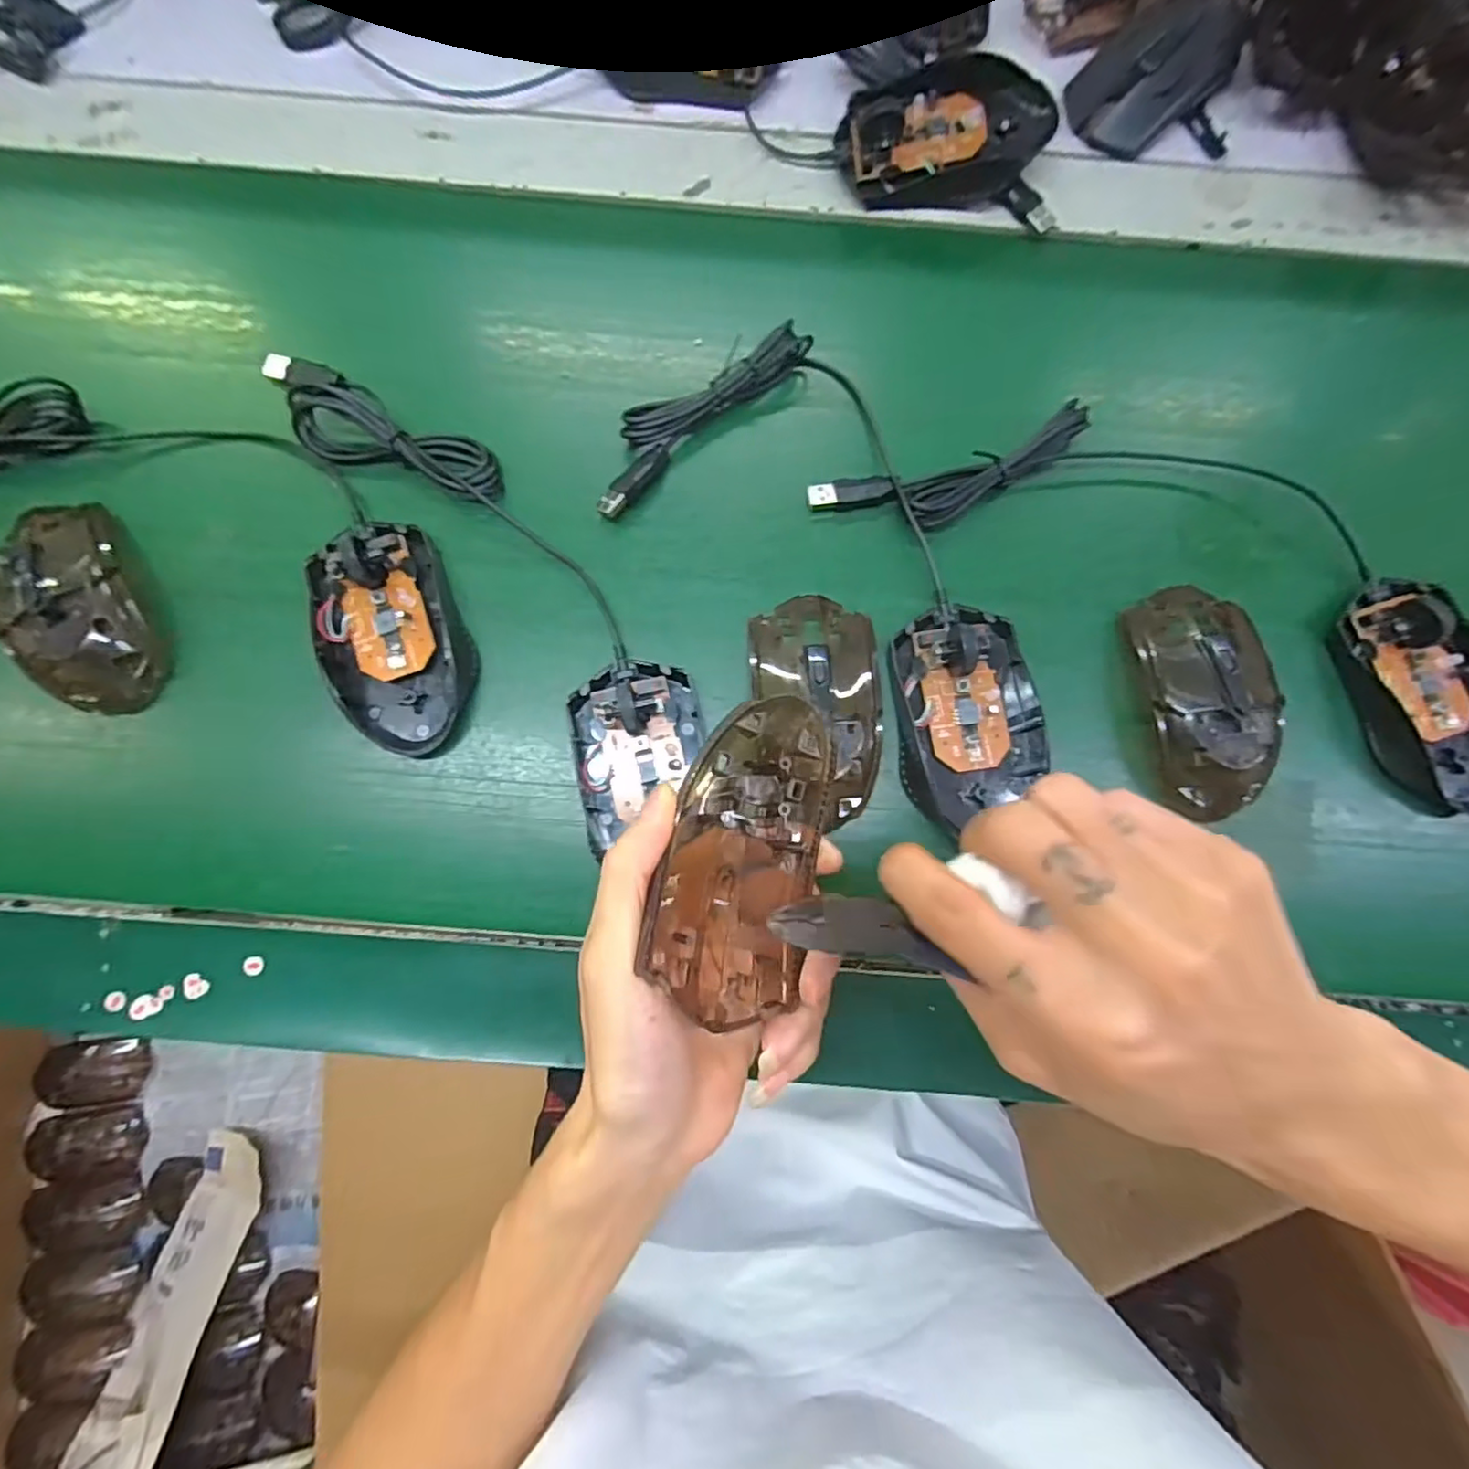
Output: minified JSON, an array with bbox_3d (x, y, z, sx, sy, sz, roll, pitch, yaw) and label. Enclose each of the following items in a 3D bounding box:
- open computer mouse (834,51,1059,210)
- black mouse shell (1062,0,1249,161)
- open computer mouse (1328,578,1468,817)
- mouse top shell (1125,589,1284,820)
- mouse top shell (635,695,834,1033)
[{"bbox_3d":[0.114,-0.328,0.354,0.108,0.029,0.065,-11,82,-3],"label":"open computer mouse"},{"bbox_3d":[0.248,-0.366,0.365,0.101,0.026,0.081,-41,84,-6],"label":"black mouse shell"},{"bbox_3d":[0.336,-0.020,0.309,0.068,0.026,0.113,-14,82,-3],"label":"open computer mouse"},{"bbox_3d":[0.221,-0.017,0.306,0.058,0.028,0.108,-2,81,-1],"label":"mouse top shell"},{"bbox_3d":[0.004,0.041,0.232,0.053,0.035,0.109,13,81,1],"label":"mouse top shell"}]

